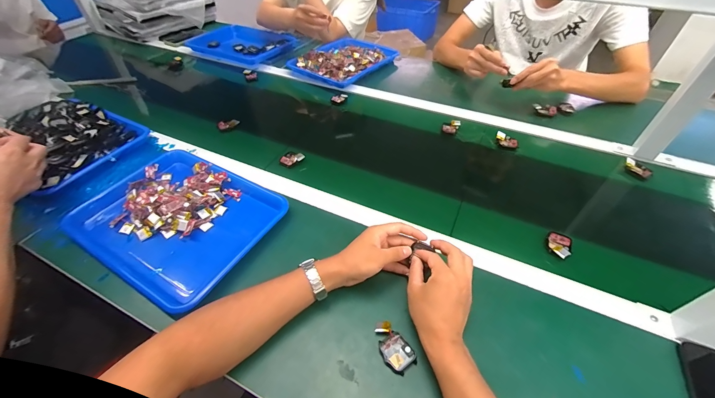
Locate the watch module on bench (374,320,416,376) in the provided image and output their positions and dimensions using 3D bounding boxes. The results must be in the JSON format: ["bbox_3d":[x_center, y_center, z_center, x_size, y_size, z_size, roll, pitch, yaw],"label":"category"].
[{"bbox_3d":[0.046,0.199,0.412,0.038,0.010,0.067,-30,54,-25],"label":"watch module on bench"}]

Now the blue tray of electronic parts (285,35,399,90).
[{"bbox_3d":[-0.038,-0.476,1.018,0.241,0.034,0.325,31,55,26],"label":"blue tray of electronic parts"}]

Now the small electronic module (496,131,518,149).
[{"bbox_3d":[0.354,-0.139,0.723,0.049,0.016,0.037,18,50,16],"label":"small electronic module"}]

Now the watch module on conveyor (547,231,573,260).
[{"bbox_3d":[0.343,0.078,0.519,0.037,0.011,0.053,26,52,22],"label":"watch module on conveyor"}]

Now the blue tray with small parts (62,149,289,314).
[{"bbox_3d":[-0.321,0.029,0.556,0.336,0.039,0.257,24,52,21],"label":"blue tray with small parts"}]

